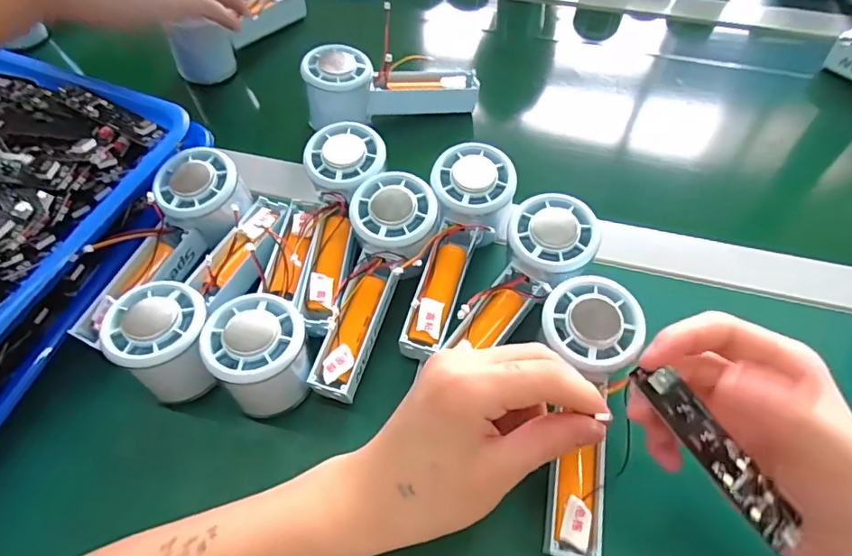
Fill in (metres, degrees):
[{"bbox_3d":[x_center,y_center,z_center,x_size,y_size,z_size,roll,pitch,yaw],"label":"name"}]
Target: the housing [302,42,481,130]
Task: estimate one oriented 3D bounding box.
[{"bbox_3d":[-0.031,-0.175,0.458,0.149,0.055,0.050,-14,58,-9],"label":"housing"}]

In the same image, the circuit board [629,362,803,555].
[{"bbox_3d":[0.128,0.076,0.231,0.019,0.008,0.088,-30,72,-18],"label":"circuit board"}]

